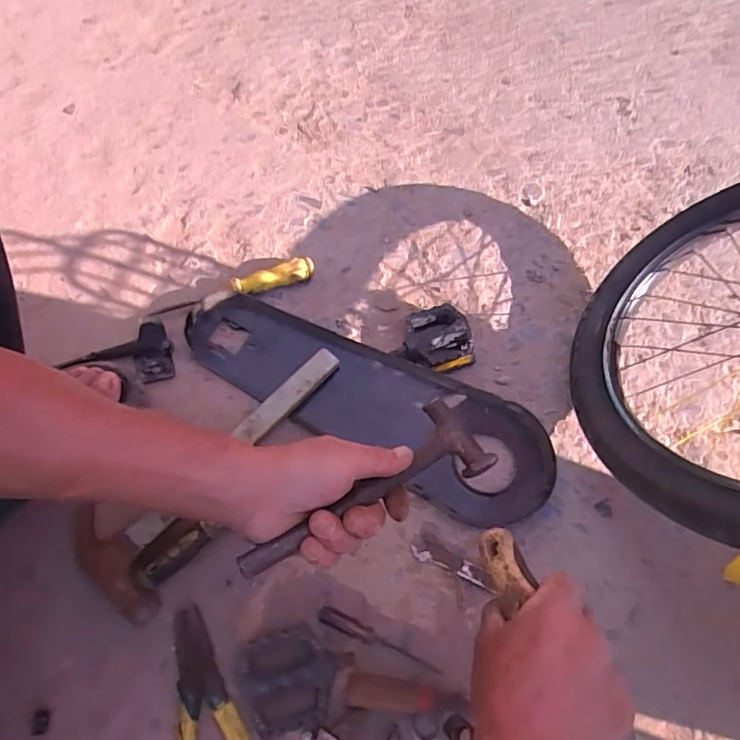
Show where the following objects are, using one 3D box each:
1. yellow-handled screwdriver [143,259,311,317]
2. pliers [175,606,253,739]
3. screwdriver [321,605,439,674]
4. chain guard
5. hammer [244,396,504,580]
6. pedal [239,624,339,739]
[{"bbox_3d":[-0.169,-0.098,0.666,0.205,0.022,0.027,-18,68,-14],"label":"yellow-handled screwdriver"},{"bbox_3d":[-0.141,0.313,0.470,0.064,0.019,0.193,-15,68,-13],"label":"pliers"},{"bbox_3d":[0.009,0.265,0.525,0.126,0.012,0.017,22,65,5],"label":"screwdriver"},{"bbox_3d":[-0.008,0.039,0.627,0.447,0.028,0.137,25,65,6],"label":"chain guard"},{"bbox_3d":[0.000,0.095,0.421,0.218,0.021,0.069,-27,69,-23],"label":"hammer"},{"bbox_3d":[-0.072,0.283,0.488,0.083,0.023,0.081,2,65,-5],"label":"pedal"}]

